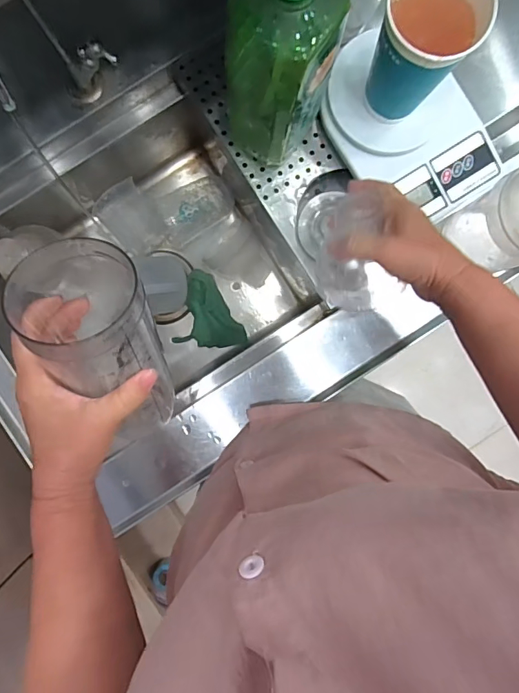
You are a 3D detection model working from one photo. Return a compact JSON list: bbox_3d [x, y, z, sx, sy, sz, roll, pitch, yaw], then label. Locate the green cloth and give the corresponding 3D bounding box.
[{"bbox_3d":[-0.069,-0.055,0.707,0.110,0.043,0.115,9,91,-3],"label":"green cloth"}]

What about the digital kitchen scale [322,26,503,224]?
[{"bbox_3d":[0.168,-0.247,0.518,0.147,0.031,0.211,-35,93,-1],"label":"digital kitchen scale"}]

